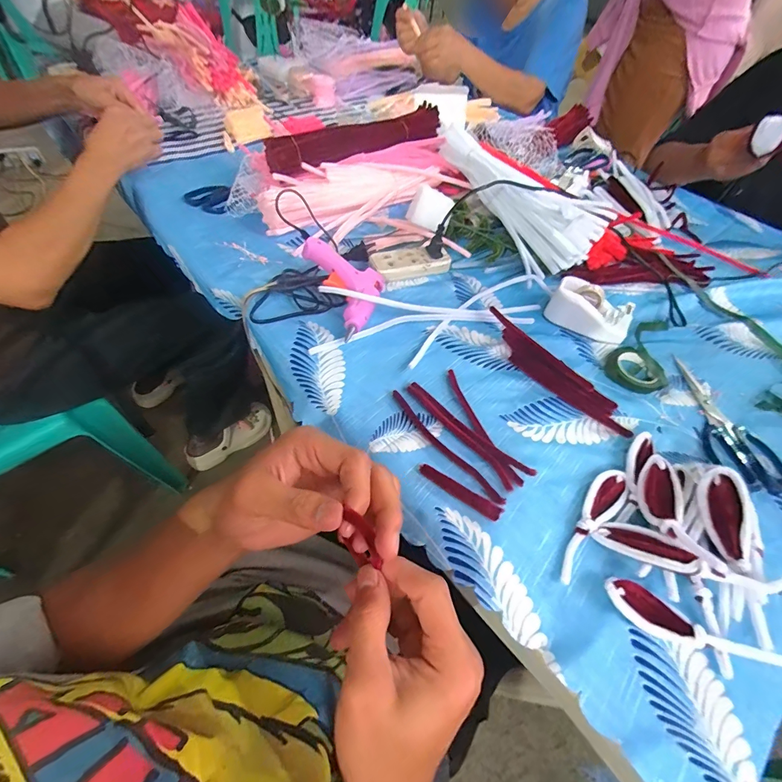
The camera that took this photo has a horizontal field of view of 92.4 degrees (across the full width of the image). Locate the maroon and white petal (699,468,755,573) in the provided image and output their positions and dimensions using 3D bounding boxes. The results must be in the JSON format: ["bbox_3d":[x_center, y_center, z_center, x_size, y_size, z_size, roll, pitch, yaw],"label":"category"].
[{"bbox_3d":[0.269,0.100,0.299,0.030,0.005,0.076,-2,63,32],"label":"maroon and white petal"}]

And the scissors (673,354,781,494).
[{"bbox_3d":[0.356,0.035,0.415,0.071,0.006,0.168,-10,54,-13],"label":"scissors"}]

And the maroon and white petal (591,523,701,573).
[{"bbox_3d":[0.205,0.124,0.305,0.069,0.008,0.026,10,47,34],"label":"maroon and white petal"}]

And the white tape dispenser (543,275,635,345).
[{"bbox_3d":[0.255,-0.103,0.479,0.098,0.038,0.054,32,56,17],"label":"white tape dispenser"}]

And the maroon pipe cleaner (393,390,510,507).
[{"bbox_3d":[0.050,0.052,0.363,0.012,0.004,0.150,-32,62,-27],"label":"maroon pipe cleaner"}]

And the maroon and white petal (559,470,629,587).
[{"bbox_3d":[0.175,0.112,0.329,0.122,0.010,0.029,-35,63,-28],"label":"maroon and white petal"}]

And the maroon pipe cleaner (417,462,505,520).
[{"bbox_3d":[0.061,0.089,0.335,0.078,0.006,0.013,30,55,16],"label":"maroon pipe cleaner"}]

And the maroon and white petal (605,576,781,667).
[{"bbox_3d":[0.222,0.174,0.280,0.121,0.019,0.033,23,54,12],"label":"maroon and white petal"}]

